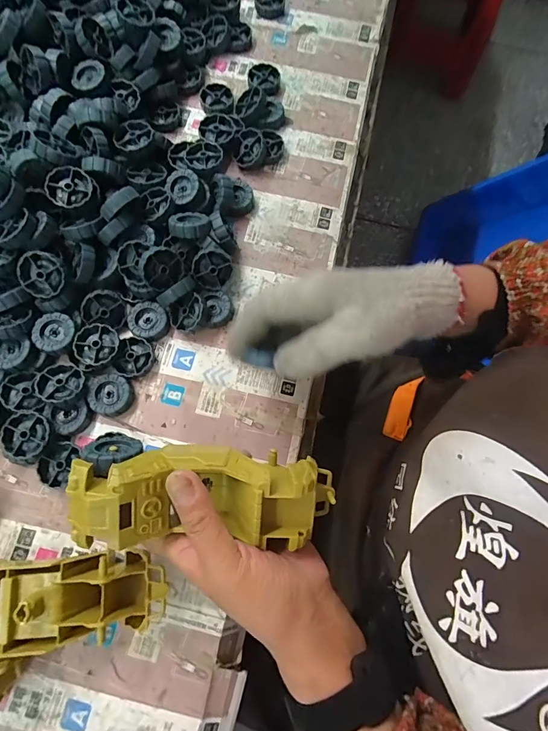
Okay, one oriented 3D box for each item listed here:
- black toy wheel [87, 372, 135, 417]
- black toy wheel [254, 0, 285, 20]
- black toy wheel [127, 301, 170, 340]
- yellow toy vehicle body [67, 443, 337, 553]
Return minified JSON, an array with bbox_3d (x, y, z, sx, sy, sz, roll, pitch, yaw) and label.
[{"bbox_3d":[-0.152,0.027,0.356,0.039,0.013,0.037,1,75,-3],"label":"black toy wheel"},{"bbox_3d":[-0.005,-0.458,0.482,0.036,0.013,0.036,0,76,-1],"label":"black toy wheel"},{"bbox_3d":[-0.122,-0.044,0.377,0.040,0.012,0.036,26,75,3],"label":"black toy wheel"},{"bbox_3d":[-0.044,0.085,0.257,0.176,0.053,0.061,4,76,-12],"label":"yellow toy vehicle body"}]

